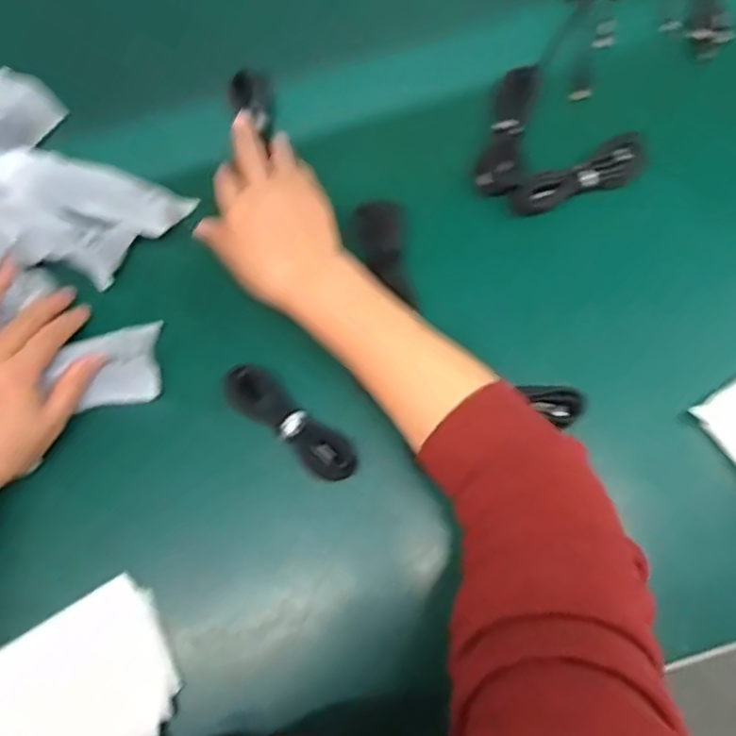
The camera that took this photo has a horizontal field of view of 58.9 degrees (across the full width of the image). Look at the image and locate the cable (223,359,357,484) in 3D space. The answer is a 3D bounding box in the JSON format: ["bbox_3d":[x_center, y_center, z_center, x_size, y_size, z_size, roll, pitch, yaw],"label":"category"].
[{"bbox_3d":[-0.056,0.041,0.476,0.112,0.026,0.035,38,79,12],"label":"cable"}]

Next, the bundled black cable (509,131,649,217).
[{"bbox_3d":[0.172,-0.152,0.513,0.121,0.024,0.031,-25,75,-5],"label":"bundled black cable"}]

